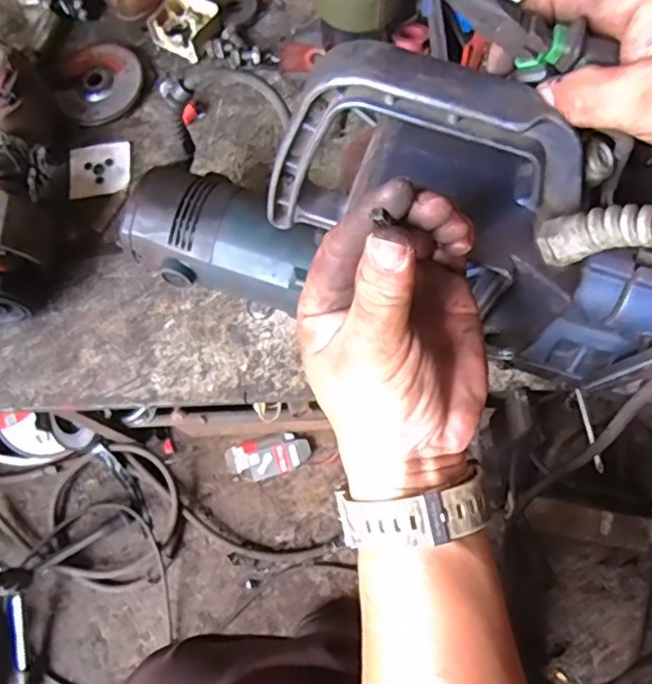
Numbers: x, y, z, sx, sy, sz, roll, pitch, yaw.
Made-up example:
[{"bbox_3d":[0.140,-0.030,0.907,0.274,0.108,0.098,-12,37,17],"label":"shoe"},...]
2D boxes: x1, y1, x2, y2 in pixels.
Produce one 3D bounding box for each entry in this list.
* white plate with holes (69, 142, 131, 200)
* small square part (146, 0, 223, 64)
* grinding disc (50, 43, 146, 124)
[{"bbox_3d":[-0.219,-0.167,0.600,0.057,0.004,0.057,-9,70,-1],"label":"white plate with holes"},{"bbox_3d":[-0.144,-0.326,0.636,0.064,0.020,0.062,24,73,10],"label":"small square part"},{"bbox_3d":[-0.234,-0.268,0.632,0.088,0.017,0.102,-31,72,-8],"label":"grinding disc"}]

